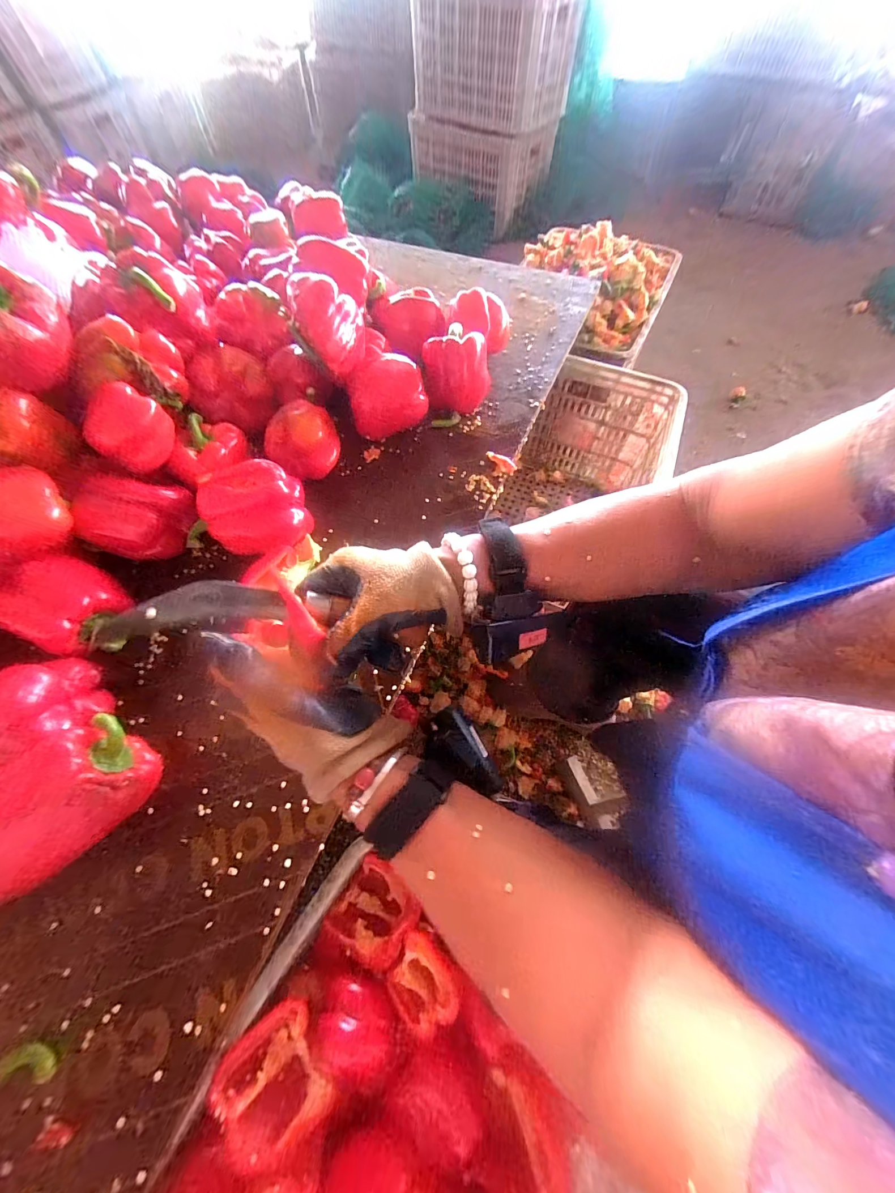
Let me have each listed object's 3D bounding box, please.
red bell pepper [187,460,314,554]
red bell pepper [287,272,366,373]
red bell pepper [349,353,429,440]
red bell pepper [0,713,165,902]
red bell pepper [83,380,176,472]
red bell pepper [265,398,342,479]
[{"bbox_3d":[-0.208,-0.093,0.421,0.102,0.097,0.100,7,63,4],"label":"red bell pepper"},{"bbox_3d":[-0.137,-0.316,0.443,0.077,0.074,0.087,-15,64,-7],"label":"red bell pepper"},{"bbox_3d":[-0.076,-0.257,0.498,0.096,0.093,0.079,-6,63,-2],"label":"red bell pepper"},{"bbox_3d":[-0.296,0.164,0.296,0.076,0.089,0.110,39,70,18],"label":"red bell pepper"},{"bbox_3d":[-0.318,-0.169,0.382,0.054,0.055,0.062,14,64,8],"label":"red bell pepper"},{"bbox_3d":[-0.179,-0.188,0.476,0.089,0.075,0.071,-24,66,-10],"label":"red bell pepper"}]

